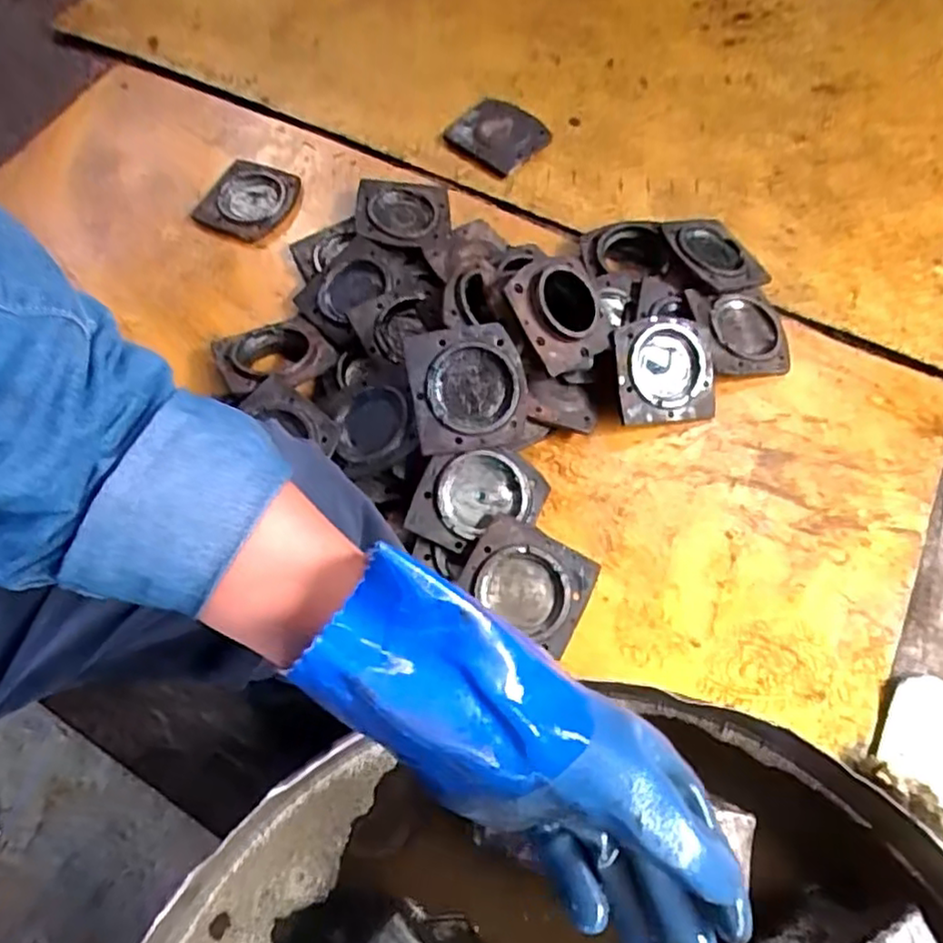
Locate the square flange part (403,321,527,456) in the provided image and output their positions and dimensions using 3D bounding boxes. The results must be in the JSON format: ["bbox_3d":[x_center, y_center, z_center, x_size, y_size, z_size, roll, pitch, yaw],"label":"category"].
[{"bbox_3d":[-0.005,-0.114,0.918,0.161,0.044,0.177,-4,85,-2],"label":"square flange part"}]

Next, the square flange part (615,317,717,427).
[{"bbox_3d":[0.297,-0.153,1.021,0.162,0.018,0.167,-5,89,-12],"label":"square flange part"}]

